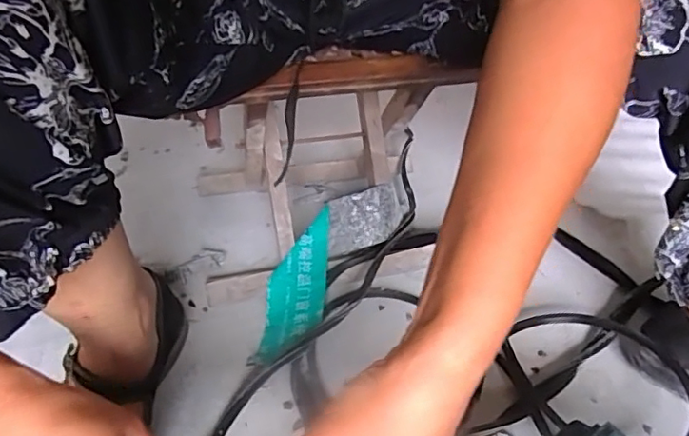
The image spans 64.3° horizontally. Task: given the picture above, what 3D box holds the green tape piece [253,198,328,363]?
[{"bbox_3d":[-0.051,0.072,0.604,0.068,0.023,0.181,11,62,10],"label":"green tape piece"}]

